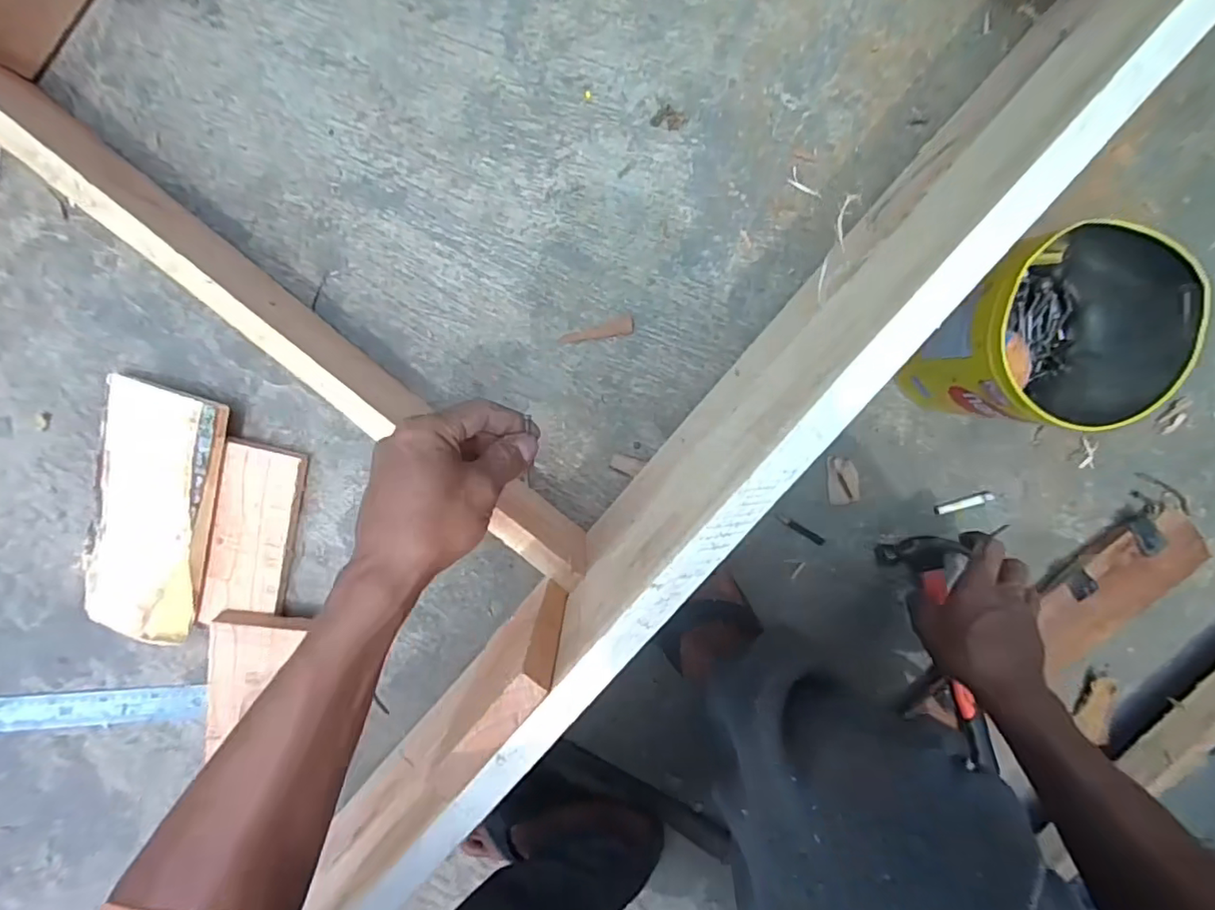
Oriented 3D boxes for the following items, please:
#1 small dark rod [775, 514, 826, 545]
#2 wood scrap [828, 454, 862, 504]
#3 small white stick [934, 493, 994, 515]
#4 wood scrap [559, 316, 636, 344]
[{"bbox_3d":[0.200,0.077,0.575,0.058,0.004,0.008,30,95,-6],"label":"small dark rod"},{"bbox_3d":[0.241,0.026,0.567,0.029,0.004,0.050,-8,98,-2],"label":"wood scrap"},{"bbox_3d":[0.371,0.050,0.580,0.061,0.008,0.011,-15,98,-1],"label":"small white stick"},{"bbox_3d":[-0.010,-0.119,0.532,0.071,0.005,0.017,-10,98,-1],"label":"wood scrap"}]

